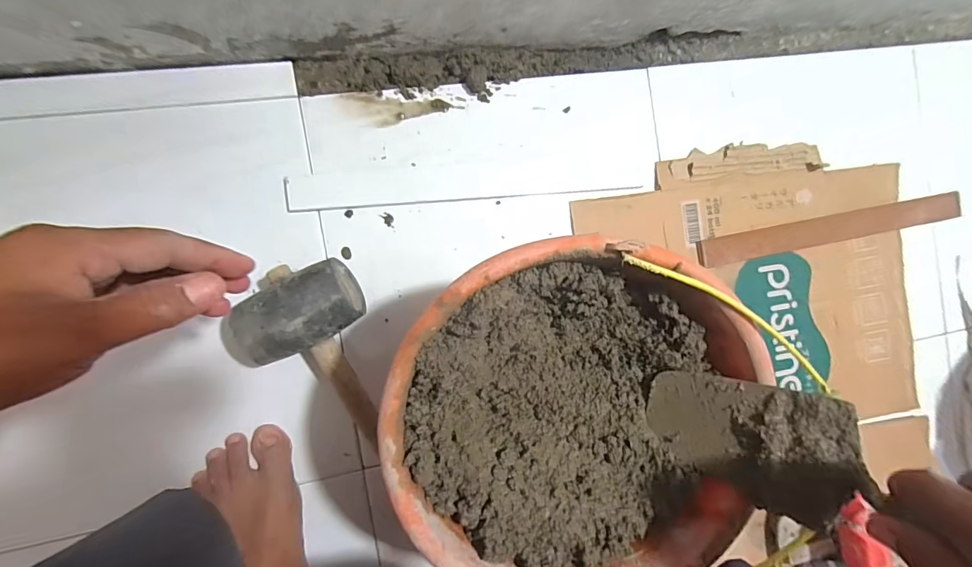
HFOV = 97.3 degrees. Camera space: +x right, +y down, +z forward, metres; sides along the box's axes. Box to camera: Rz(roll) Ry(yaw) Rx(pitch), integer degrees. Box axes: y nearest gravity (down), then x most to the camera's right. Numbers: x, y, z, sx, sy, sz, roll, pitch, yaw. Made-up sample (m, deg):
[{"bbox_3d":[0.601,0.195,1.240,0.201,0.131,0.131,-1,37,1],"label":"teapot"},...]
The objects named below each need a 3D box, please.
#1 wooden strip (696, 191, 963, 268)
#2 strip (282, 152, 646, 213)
[{"bbox_3d":[0.458,-0.072,0.560,0.402,0.006,0.036,-11,93,-9],"label":"wooden strip"},{"bbox_3d":[-0.009,-0.117,0.480,0.395,0.009,0.043,-6,92,-10],"label":"strip"}]

